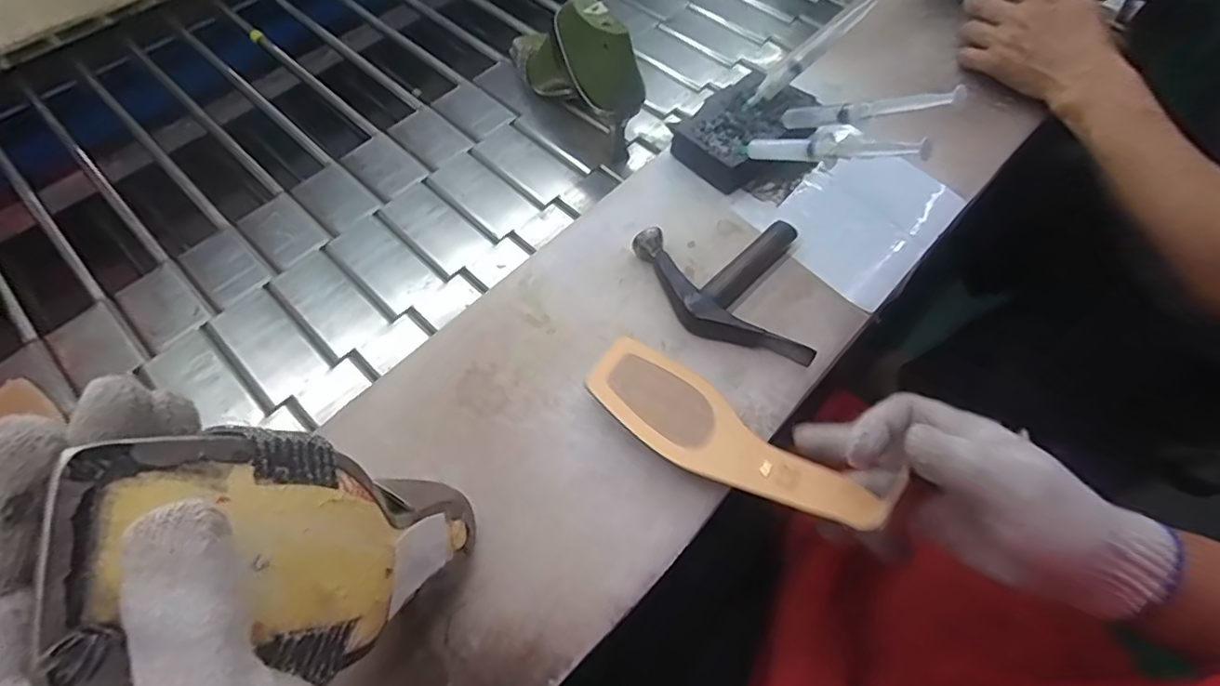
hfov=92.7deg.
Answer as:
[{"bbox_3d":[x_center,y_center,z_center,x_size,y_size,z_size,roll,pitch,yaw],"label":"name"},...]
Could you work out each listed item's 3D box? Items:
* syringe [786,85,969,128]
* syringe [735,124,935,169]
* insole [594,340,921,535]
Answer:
[{"bbox_3d":[0.199,-0.186,0.465,0.013,0.014,0.163,-37,28,-17],"label":"syringe"},{"bbox_3d":[0.166,-0.156,0.460,0.015,0.026,0.171,-41,34,-19],"label":"syringe"},{"bbox_3d":[0.080,0.067,0.408,0.209,0.025,0.074,30,48,21],"label":"insole"}]

